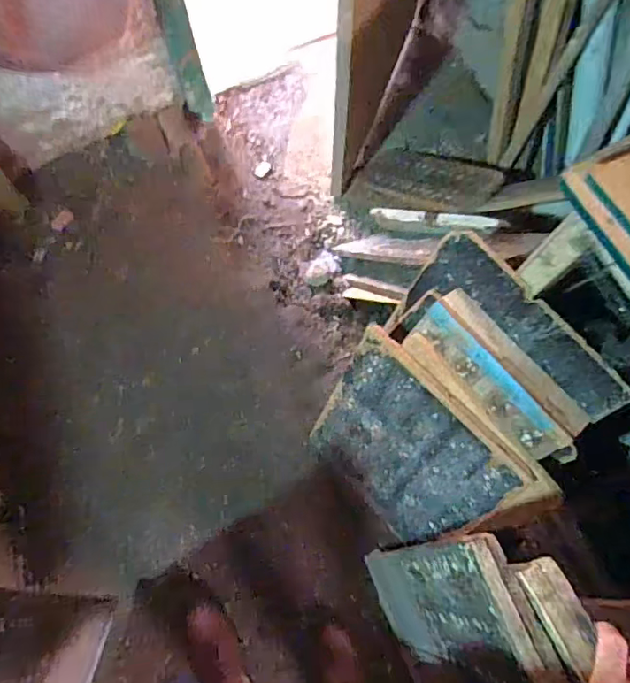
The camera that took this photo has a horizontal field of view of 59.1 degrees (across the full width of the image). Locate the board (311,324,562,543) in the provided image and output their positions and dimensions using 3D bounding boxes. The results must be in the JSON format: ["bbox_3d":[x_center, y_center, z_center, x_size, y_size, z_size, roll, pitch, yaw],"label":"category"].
[{"bbox_3d":[0.196,0.245,1.162,0.036,0.439,0.449,-28,65,-38],"label":"board"}]

